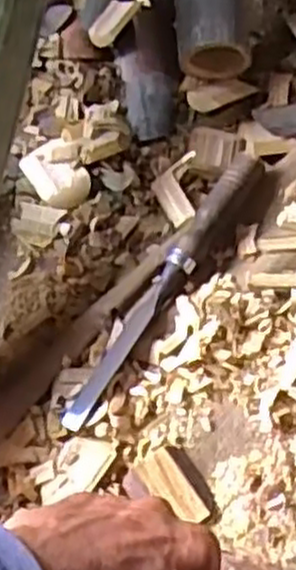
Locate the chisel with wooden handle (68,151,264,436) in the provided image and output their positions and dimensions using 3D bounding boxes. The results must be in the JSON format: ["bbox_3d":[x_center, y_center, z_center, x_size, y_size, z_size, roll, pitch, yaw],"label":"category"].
[{"bbox_3d":[0.011,-0.002,0.569,0.025,0.028,0.240,31,68,18],"label":"chisel with wooden handle"}]

